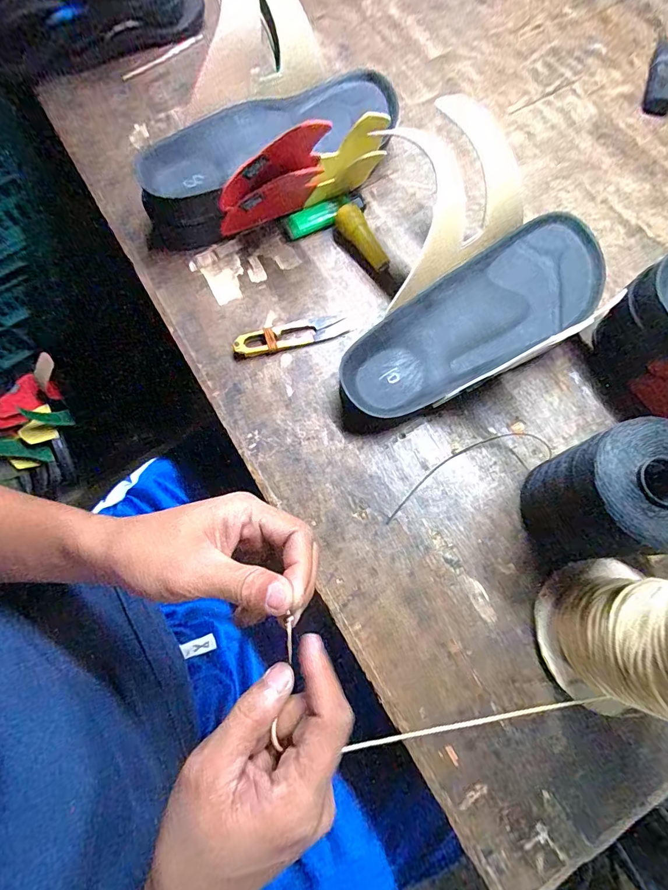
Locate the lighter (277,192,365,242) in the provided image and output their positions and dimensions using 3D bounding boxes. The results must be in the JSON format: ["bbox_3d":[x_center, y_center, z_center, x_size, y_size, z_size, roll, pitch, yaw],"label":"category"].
[{"bbox_3d":[-0.010,-0.223,0.404,0.083,0.015,0.025,-26,77,-6],"label":"lighter"}]

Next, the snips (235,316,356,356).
[{"bbox_3d":[-0.037,-0.100,0.374,0.104,0.010,0.021,-15,76,-3],"label":"snips"}]

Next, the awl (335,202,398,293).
[{"bbox_3d":[0.032,-0.182,0.389,0.020,0.018,0.096,-37,93,-9],"label":"awl"}]

